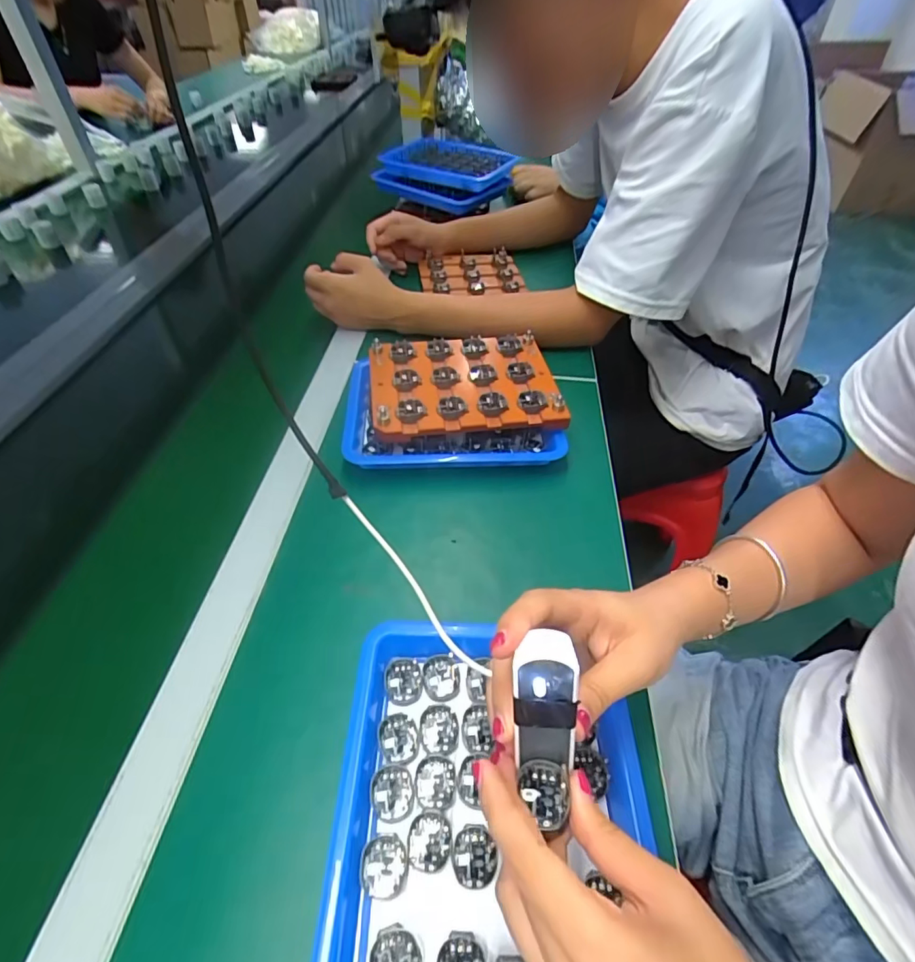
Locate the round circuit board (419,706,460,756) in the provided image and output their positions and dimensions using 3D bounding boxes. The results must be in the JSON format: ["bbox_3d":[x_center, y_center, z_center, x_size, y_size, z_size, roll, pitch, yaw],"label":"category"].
[{"bbox_3d":[-0.012,0.159,0.325,0.024,0.004,0.029,-6,47,1],"label":"round circuit board"}]

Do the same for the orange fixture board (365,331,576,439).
[{"bbox_3d":[0.006,-0.104,0.530,0.187,0.024,0.142,-11,47,-3],"label":"orange fixture board"}]

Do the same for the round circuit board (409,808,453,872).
[{"bbox_3d":[-0.015,0.202,0.285,0.024,0.004,0.027,-6,47,2],"label":"round circuit board"}]

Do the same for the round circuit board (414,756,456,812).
[{"bbox_3d":[-0.014,0.181,0.305,0.024,0.004,0.028,-6,47,2],"label":"round circuit board"}]

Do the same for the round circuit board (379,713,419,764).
[{"bbox_3d":[-0.037,0.164,0.323,0.024,0.009,0.028,-18,48,-9],"label":"round circuit board"}]

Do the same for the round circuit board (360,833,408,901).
[{"bbox_3d":[-0.040,0.210,0.277,0.025,0.004,0.028,0,50,-4],"label":"round circuit board"}]

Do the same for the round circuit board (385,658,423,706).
[{"bbox_3d":[-0.037,0.137,0.347,0.025,0.005,0.029,-9,47,-1],"label":"round circuit board"}]

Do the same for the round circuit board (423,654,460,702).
[{"bbox_3d":[-0.011,0.134,0.348,0.024,0.004,0.029,-6,47,2],"label":"round circuit board"}]

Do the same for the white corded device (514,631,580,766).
[{"bbox_3d":[0.039,0.102,0.231,0.027,0.067,0.022,-7,27,-9],"label":"white corded device"}]

